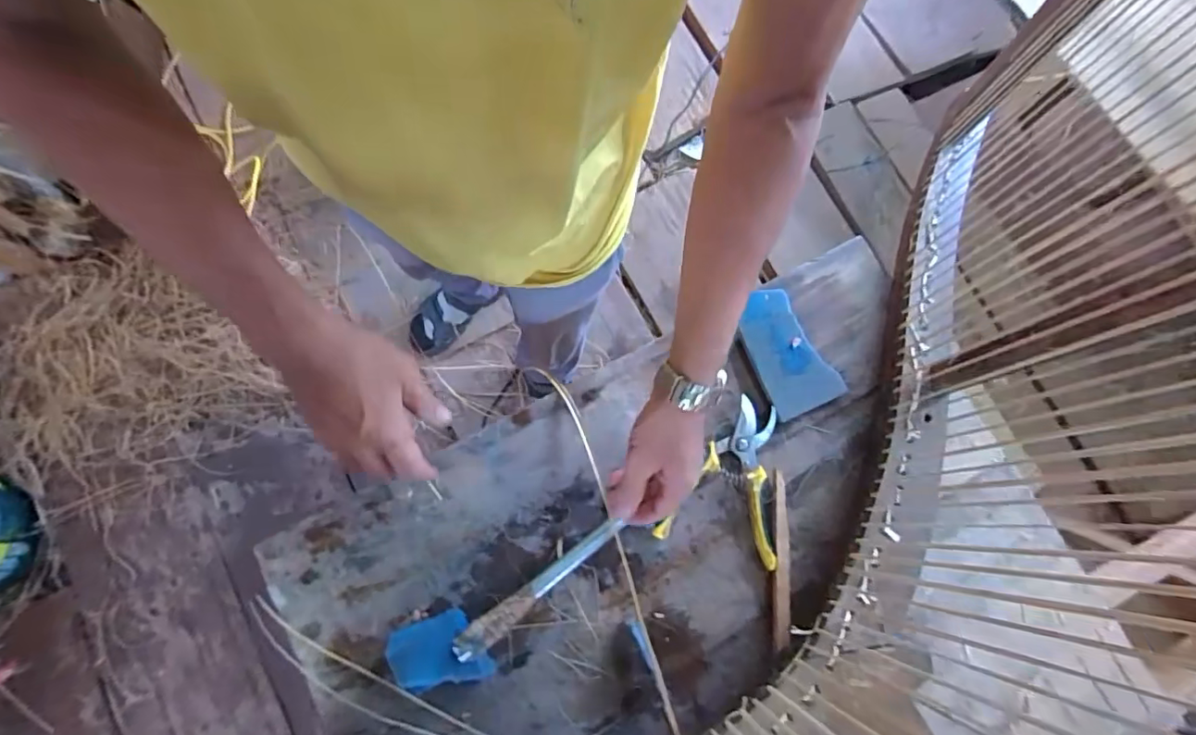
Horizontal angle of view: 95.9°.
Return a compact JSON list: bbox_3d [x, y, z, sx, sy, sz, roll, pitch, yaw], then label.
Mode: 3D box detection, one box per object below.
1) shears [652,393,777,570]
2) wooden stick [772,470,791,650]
[{"bbox_3d":[0.150,0.119,0.605,0.133,0.018,0.175,16,77,4],"label":"shears"},{"bbox_3d":[0.201,0.208,0.588,0.018,0.013,0.181,5,77,2],"label":"wooden stick"}]

